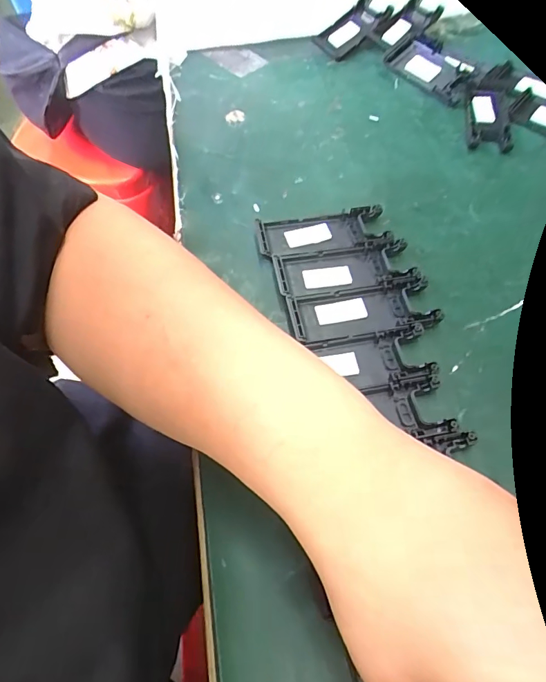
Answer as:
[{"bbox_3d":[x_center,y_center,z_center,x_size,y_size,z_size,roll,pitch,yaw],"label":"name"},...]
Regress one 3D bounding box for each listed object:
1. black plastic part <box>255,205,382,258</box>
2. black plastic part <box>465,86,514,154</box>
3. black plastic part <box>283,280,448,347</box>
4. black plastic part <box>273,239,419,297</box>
[{"bbox_3d":[0.038,-0.086,0.346,0.100,0.009,0.039,-8,60,-4],"label":"black plastic part"},{"bbox_3d":[0.201,-0.208,0.411,0.037,0.010,0.086,8,60,5],"label":"black plastic part"},{"bbox_3d":[0.063,-0.021,0.312,0.100,0.013,0.040,-7,59,-3],"label":"black plastic part"},{"bbox_3d":[0.053,-0.053,0.328,0.100,0.012,0.041,-6,59,-3],"label":"black plastic part"}]

